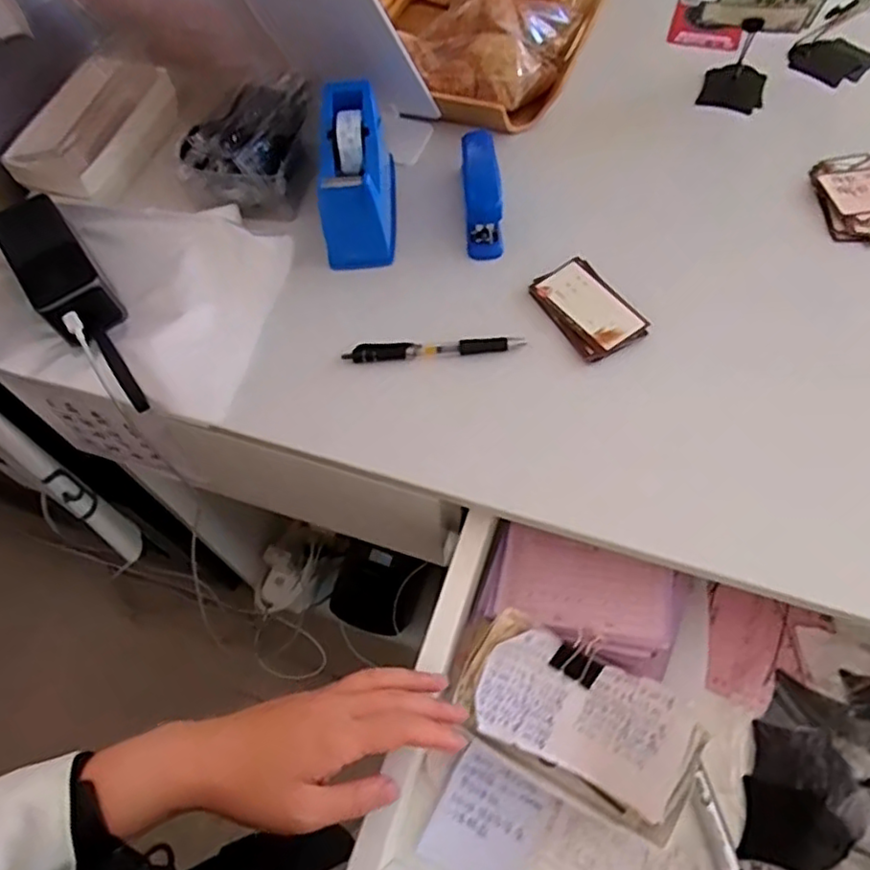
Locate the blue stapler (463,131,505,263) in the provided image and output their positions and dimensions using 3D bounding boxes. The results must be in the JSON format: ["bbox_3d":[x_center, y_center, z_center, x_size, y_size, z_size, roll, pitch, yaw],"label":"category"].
[{"bbox_3d":[0.040,-0.219,0.564,0.032,0.057,0.118,-3,68,1],"label":"blue stapler"}]

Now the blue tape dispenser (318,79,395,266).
[{"bbox_3d":[-0.069,-0.227,0.566,0.061,0.113,0.144,-2,51,2],"label":"blue tape dispenser"}]

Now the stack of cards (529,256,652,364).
[{"bbox_3d":[0.122,-0.103,0.520,0.057,0.007,0.092,-32,66,-6],"label":"stack of cards"}]

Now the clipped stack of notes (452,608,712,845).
[{"bbox_3d":[0.099,0.196,0.447,0.162,0.039,0.094,32,85,12],"label":"clipped stack of notes"}]

